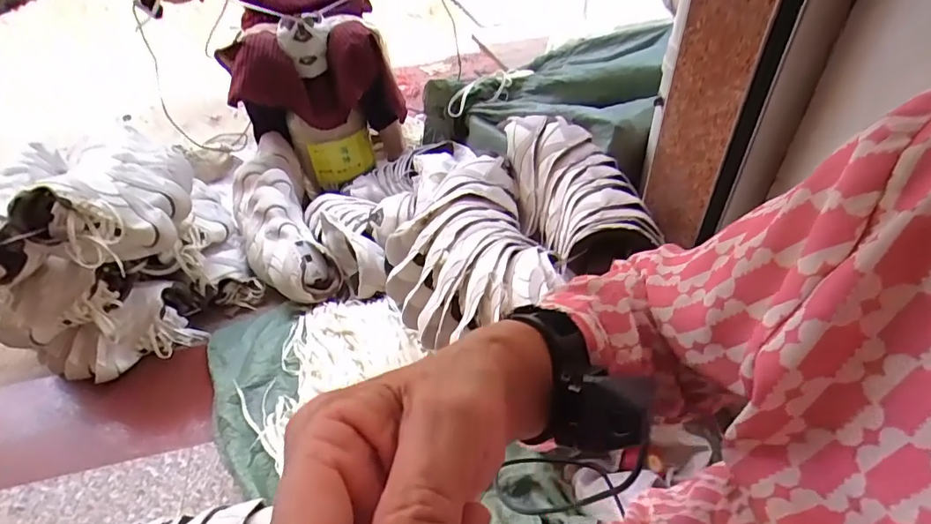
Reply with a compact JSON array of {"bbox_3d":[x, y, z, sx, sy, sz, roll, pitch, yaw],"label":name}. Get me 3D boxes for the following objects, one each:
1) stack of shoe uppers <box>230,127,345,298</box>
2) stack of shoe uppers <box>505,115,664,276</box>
[{"bbox_3d":[-0.452,-0.115,1.224,0.182,0.134,0.559,-19,55,-15],"label":"stack of shoe uppers"},{"bbox_3d":[0.197,-0.138,0.917,0.175,0.150,0.336,-13,46,-7],"label":"stack of shoe uppers"}]

